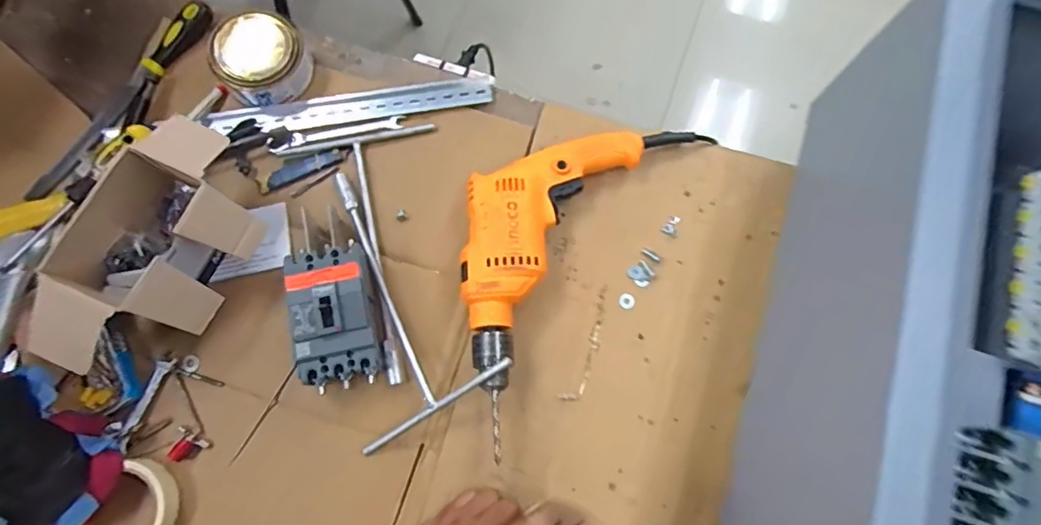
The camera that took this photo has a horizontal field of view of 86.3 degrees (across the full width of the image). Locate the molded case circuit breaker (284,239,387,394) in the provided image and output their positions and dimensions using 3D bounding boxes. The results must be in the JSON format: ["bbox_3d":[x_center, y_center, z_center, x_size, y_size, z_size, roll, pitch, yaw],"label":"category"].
[{"bbox_3d":[-0.185,0.050,0.562,0.077,0.070,0.141,-13,74,-3],"label":"molded case circuit breaker"}]

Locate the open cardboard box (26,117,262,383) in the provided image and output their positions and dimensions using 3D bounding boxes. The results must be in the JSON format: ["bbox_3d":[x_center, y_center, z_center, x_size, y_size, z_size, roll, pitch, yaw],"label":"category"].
[{"bbox_3d":[-0.354,-0.002,0.553,0.131,0.102,0.235,27,76,8],"label":"open cardboard box"}]

